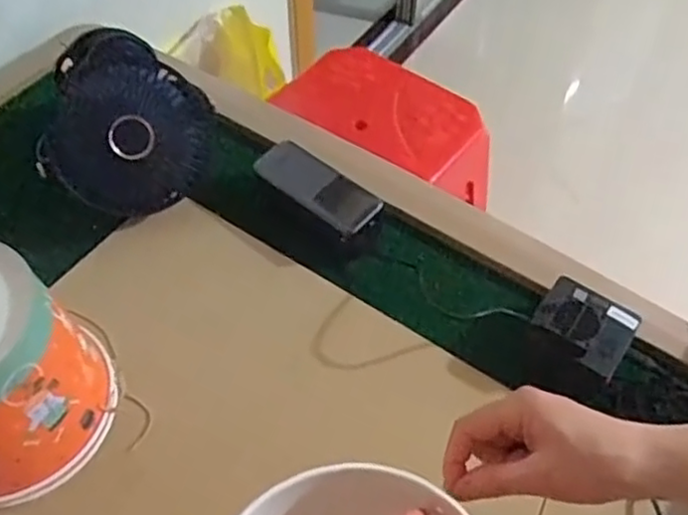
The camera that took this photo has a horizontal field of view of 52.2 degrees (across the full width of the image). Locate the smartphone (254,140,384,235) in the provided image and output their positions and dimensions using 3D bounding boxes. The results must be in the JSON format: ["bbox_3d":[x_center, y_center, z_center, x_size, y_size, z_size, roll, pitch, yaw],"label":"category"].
[{"bbox_3d":[-0.026,-0.072,0.671,0.132,0.014,0.057,33,61,21],"label":"smartphone"}]

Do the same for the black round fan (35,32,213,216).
[{"bbox_3d":[-0.208,-0.117,0.674,0.159,0.112,0.113,-27,59,-18],"label":"black round fan"}]

